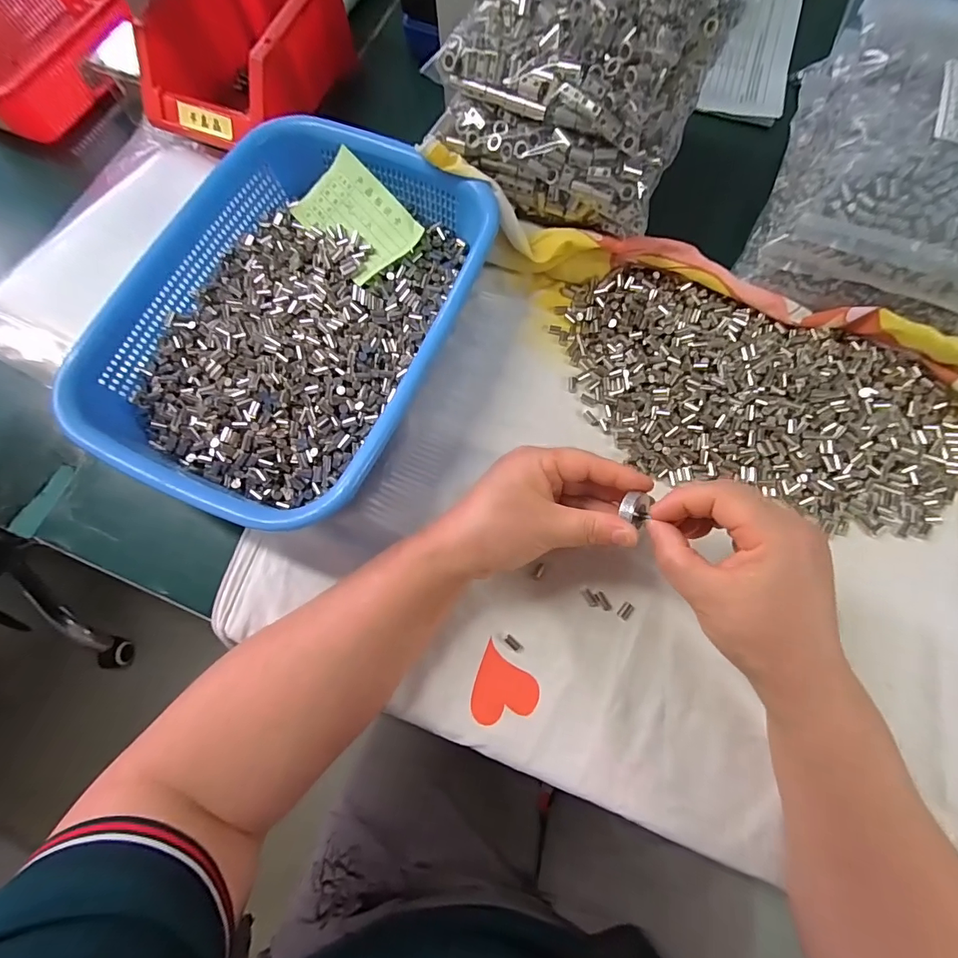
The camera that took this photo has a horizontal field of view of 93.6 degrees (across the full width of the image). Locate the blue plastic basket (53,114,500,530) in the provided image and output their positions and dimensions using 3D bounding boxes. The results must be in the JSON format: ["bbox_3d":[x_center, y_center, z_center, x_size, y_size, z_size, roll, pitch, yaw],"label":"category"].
[{"bbox_3d":[-0.125,-0.111,0.326,0.211,0.079,0.276,22,76,8],"label":"blue plastic basket"}]

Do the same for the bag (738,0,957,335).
[{"bbox_3d":[0.328,-0.214,0.317,0.194,0.092,0.209,21,76,7],"label":"bag"}]

